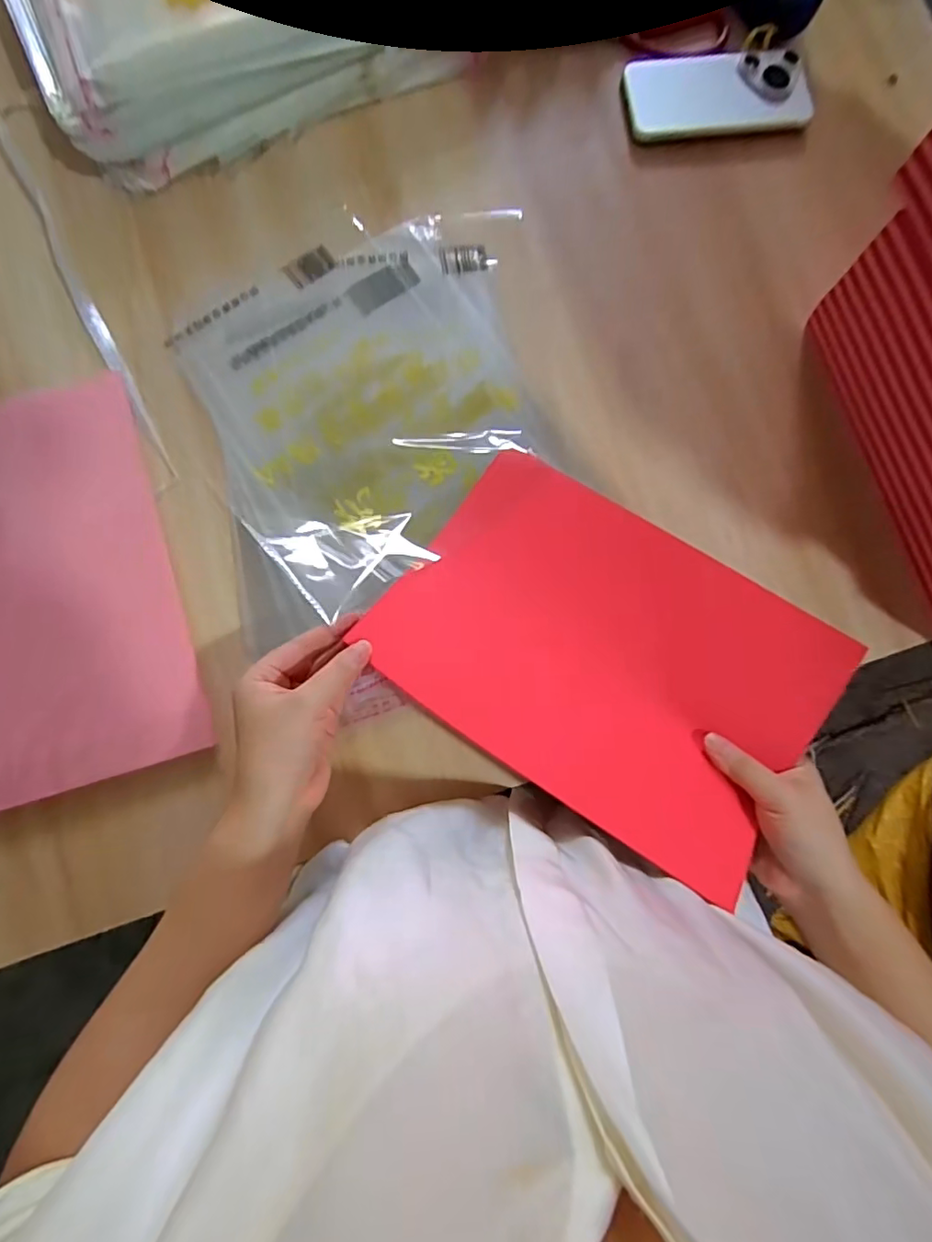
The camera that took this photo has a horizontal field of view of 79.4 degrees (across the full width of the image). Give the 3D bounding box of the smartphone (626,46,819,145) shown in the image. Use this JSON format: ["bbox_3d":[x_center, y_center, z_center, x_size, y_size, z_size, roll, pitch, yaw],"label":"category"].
[{"bbox_3d":[0.221,-0.462,0.491,0.161,0.013,0.072,-7,84,-4],"label":"smartphone"}]

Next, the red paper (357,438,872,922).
[{"bbox_3d":[0.097,0.019,0.399,0.284,0.070,0.209,37,83,1],"label":"red paper"}]

